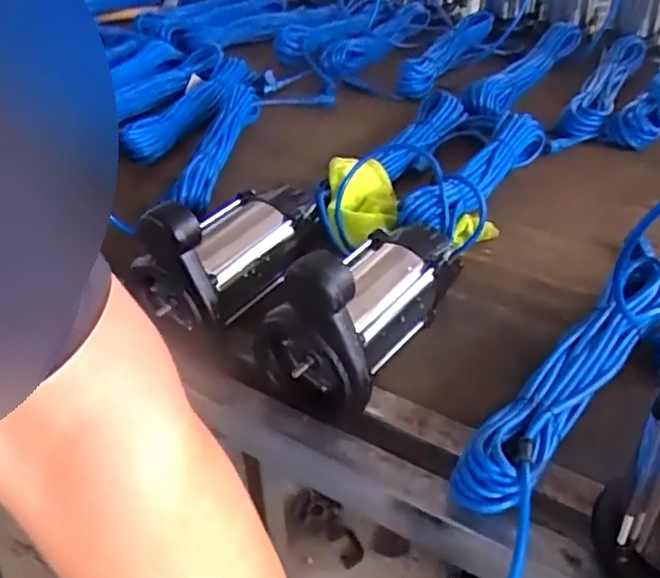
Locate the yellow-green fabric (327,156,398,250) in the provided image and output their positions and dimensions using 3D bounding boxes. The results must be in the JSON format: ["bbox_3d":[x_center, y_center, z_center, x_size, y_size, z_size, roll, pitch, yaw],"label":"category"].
[{"bbox_3d":[0.042,-0.119,0.861,0.091,0.046,0.171,-2,38,2],"label":"yellow-green fabric"}]

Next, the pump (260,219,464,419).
[{"bbox_3d":[0.036,-0.005,0.672,0.119,0.159,0.224,21,44,28],"label":"pump"}]

